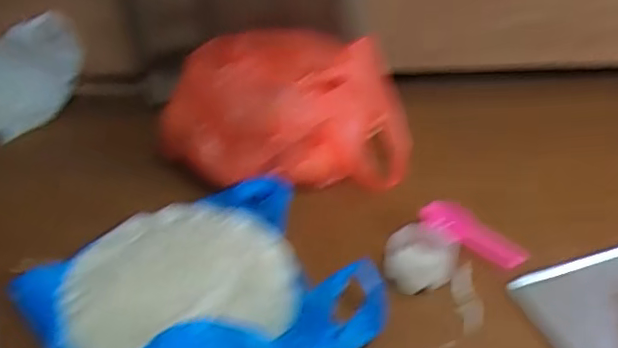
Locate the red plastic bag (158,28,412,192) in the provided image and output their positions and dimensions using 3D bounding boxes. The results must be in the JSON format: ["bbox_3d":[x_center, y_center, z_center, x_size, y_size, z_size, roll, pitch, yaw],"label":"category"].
[{"bbox_3d":[-0.009,-0.081,0.649,0.225,0.156,0.237,27,44,30],"label":"red plastic bag"}]

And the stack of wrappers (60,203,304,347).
[{"bbox_3d":[-0.123,0.094,0.541,0.210,0.013,0.197,-14,40,-19],"label":"stack of wrappers"}]

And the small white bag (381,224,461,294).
[{"bbox_3d":[0.106,0.083,0.536,0.065,0.038,0.057,16,40,19],"label":"small white bag"}]

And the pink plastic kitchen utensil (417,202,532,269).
[{"bbox_3d":[0.169,0.060,0.578,0.109,0.026,0.040,21,41,24],"label":"pink plastic kitchen utensil"}]

